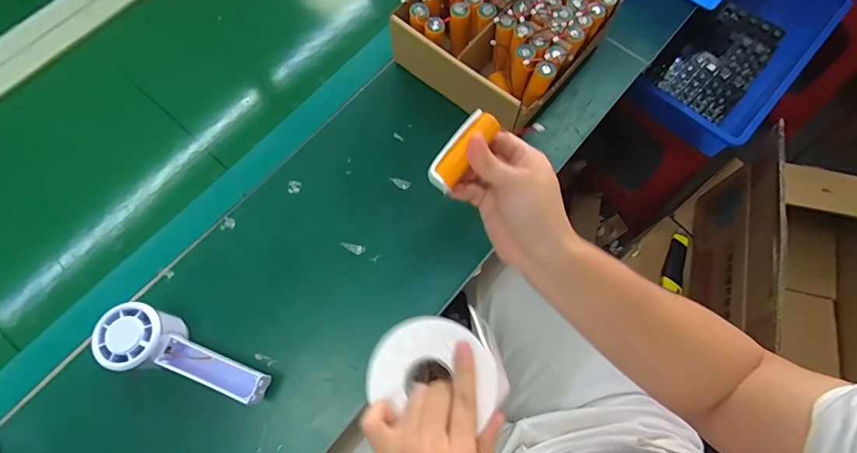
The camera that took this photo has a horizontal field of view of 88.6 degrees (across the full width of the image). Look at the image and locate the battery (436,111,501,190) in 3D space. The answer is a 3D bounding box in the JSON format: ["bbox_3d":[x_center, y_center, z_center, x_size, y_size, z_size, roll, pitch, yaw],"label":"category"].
[{"bbox_3d":[0.034,-0.065,0.360,0.018,0.019,0.070,39,74,14],"label":"battery"}]

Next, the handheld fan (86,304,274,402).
[{"bbox_3d":[-0.219,0.116,0.406,0.151,0.061,0.052,14,71,6],"label":"handheld fan"}]

